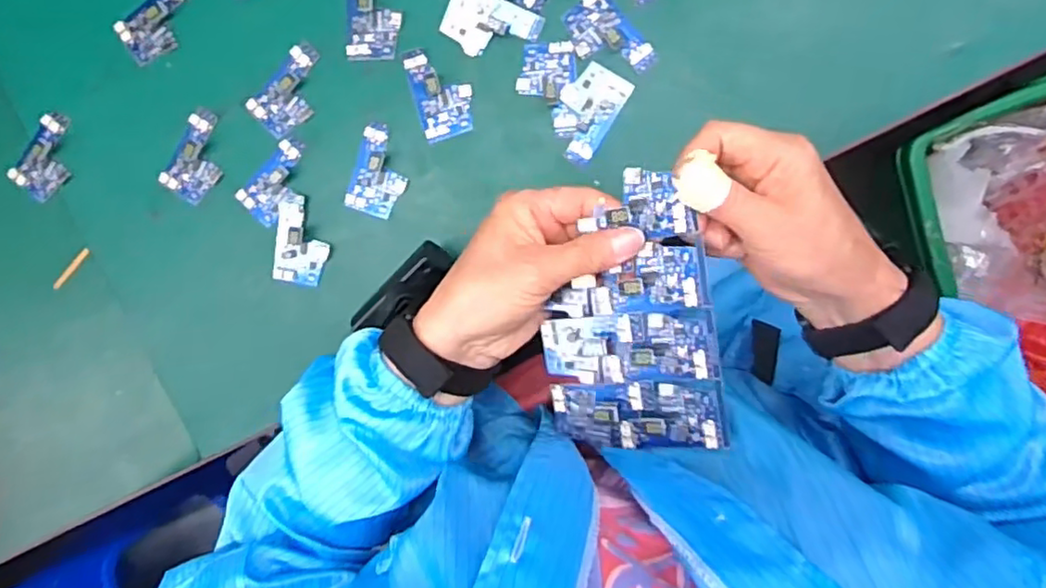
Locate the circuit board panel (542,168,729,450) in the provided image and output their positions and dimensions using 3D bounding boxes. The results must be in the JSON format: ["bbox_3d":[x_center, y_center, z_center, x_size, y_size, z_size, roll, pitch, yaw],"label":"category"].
[{"bbox_3d":[0.053,0.014,0.349,0.094,0.012,0.145,-5,100,24],"label":"circuit board panel"}]

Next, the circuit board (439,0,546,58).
[{"bbox_3d":[-0.021,-0.168,0.407,0.060,0.004,0.037,25,99,2],"label":"circuit board"}]

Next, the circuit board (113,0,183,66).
[{"bbox_3d":[-0.241,-0.181,0.429,0.057,0.005,0.033,-36,92,9],"label":"circuit board"}]

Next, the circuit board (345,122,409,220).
[{"bbox_3d":[-0.093,-0.080,0.425,0.035,0.004,0.057,19,98,3],"label":"circuit board"}]

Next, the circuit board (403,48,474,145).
[{"bbox_3d":[-0.053,-0.131,0.416,0.036,0.005,0.059,-17,95,7],"label":"circuit board"}]

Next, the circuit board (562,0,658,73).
[{"bbox_3d":[0.052,-0.157,0.401,0.034,0.004,0.058,-39,92,9],"label":"circuit board"}]

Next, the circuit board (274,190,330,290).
[{"bbox_3d":[-0.149,-0.036,0.433,0.036,0.008,0.058,10,98,4],"label":"circuit board"}]

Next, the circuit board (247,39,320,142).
[{"bbox_3d":[-0.151,-0.133,0.424,0.034,0.008,0.059,44,99,-1],"label":"circuit board"}]

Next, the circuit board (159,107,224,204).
[{"bbox_3d":[-0.219,-0.092,0.436,0.035,0.005,0.060,32,99,1],"label":"circuit board"}]

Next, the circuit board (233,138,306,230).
[{"bbox_3d":[-0.164,-0.075,0.434,0.031,0.004,0.057,42,99,0],"label":"circuit board"}]

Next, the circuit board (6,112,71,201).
[{"bbox_3d":[-0.328,-0.094,0.447,0.032,0.006,0.059,36,99,1],"label":"circuit board"}]

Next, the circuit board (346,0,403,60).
[{"bbox_3d":[-0.096,-0.182,0.414,0.035,0.005,0.058,2,97,5],"label":"circuit board"}]

